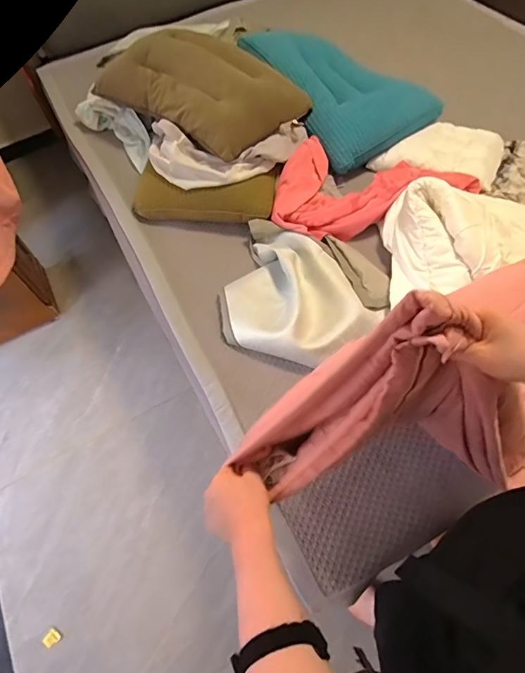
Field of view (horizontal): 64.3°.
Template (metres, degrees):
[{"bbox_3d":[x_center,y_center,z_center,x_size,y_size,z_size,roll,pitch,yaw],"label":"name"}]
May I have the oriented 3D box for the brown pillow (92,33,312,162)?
[{"bbox_3d":[-0.194,-0.784,1.282,0.601,0.099,0.378,34,69,20],"label":"brown pillow"}]

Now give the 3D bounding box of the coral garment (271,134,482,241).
[{"bbox_3d":[0.348,-0.436,1.247,0.614,0.098,0.334,5,62,7],"label":"coral garment"}]

